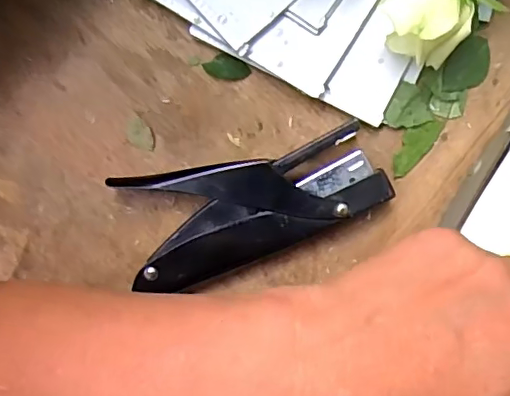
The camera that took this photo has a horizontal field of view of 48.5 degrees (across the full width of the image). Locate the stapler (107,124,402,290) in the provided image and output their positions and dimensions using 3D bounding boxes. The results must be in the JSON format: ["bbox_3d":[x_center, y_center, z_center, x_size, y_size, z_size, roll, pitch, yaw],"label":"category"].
[{"bbox_3d":[0.000,0.004,0.316,0.148,0.026,0.066,-13,91,2],"label":"stapler"}]

